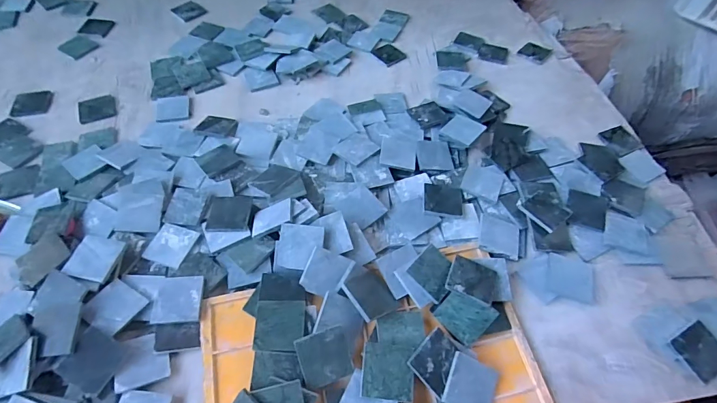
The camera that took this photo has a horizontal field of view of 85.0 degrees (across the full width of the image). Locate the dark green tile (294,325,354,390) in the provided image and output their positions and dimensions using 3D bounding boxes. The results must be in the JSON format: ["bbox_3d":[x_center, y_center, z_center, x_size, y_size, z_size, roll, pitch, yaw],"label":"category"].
[{"bbox_3d":[-0.033,0.155,0.388,0.049,0.007,0.050,-15,89,-13],"label":"dark green tile"}]

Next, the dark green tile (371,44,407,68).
[{"bbox_3d":[0.057,-0.270,0.716,0.049,0.004,0.050,-34,64,-23],"label":"dark green tile"}]

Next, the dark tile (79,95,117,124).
[{"bbox_3d":[-0.415,-0.147,0.623,0.055,0.006,0.048,-25,61,-18],"label":"dark tile"}]

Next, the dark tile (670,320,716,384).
[{"bbox_3d":[0.366,0.159,0.416,0.050,0.005,0.052,-28,77,-14],"label":"dark tile"}]

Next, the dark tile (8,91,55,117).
[{"bbox_3d":[-0.527,-0.158,0.632,0.057,0.005,0.059,-11,57,-10],"label":"dark tile"}]

